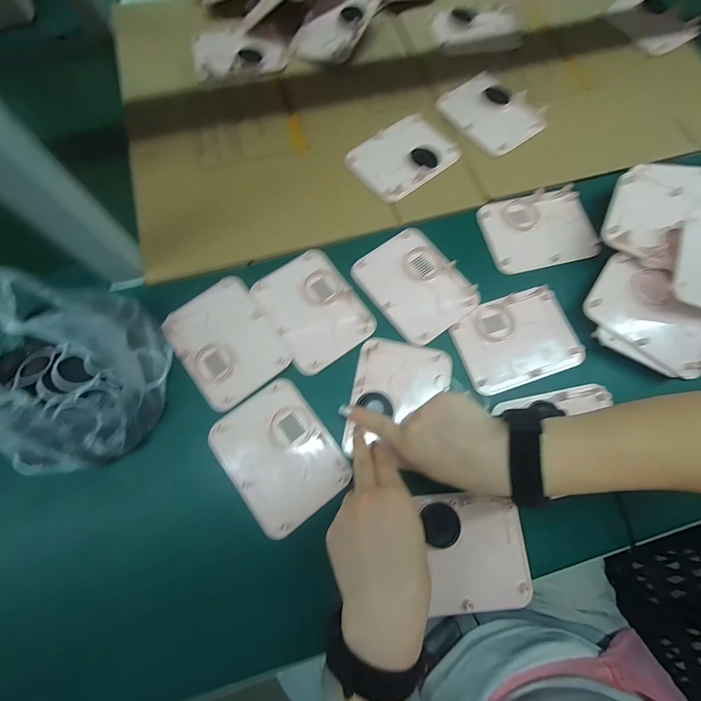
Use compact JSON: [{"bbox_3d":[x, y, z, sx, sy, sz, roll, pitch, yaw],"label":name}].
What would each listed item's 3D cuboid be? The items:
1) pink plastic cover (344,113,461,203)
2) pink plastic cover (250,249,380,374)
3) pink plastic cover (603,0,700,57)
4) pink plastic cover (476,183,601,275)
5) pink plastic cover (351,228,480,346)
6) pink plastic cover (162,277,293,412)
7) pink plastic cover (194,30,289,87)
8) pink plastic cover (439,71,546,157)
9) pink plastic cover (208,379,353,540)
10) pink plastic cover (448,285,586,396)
[{"bbox_3d":[0.067,-0.250,0.444,0.127,0.011,0.095,-37,76,-12],"label":"pink plastic cover"},{"bbox_3d":[-0.042,-0.048,0.389,0.097,0.011,0.124,-35,75,-11],"label":"pink plastic cover"},{"bbox_3d":[0.456,-0.507,0.527,0.087,0.014,0.128,-33,75,-11],"label":"pink plastic cover"},{"bbox_3d":[0.228,-0.146,0.420,0.127,0.013,0.098,-14,72,-5],"label":"pink plastic cover"},{"bbox_3d":[0.073,-0.076,0.393,0.099,0.005,0.124,-36,76,-12],"label":"pink plastic cover"},{"bbox_3d":[-0.133,-0.010,0.371,0.097,0.009,0.127,-35,75,-11],"label":"pink plastic cover"},{"bbox_3d":[-0.154,-0.415,0.486,0.125,0.015,0.080,-12,72,-5],"label":"pink plastic cover"},{"bbox_3d":[0.193,-0.322,0.475,0.102,0.015,0.120,-35,75,-11],"label":"pink plastic cover"},{"bbox_3d":[-0.068,0.101,0.338,0.099,0.011,0.124,-37,76,-12],"label":"pink plastic cover"},{"bbox_3d":[0.182,-0.013,0.378,0.128,0.009,0.094,-18,73,-6],"label":"pink plastic cover"}]

